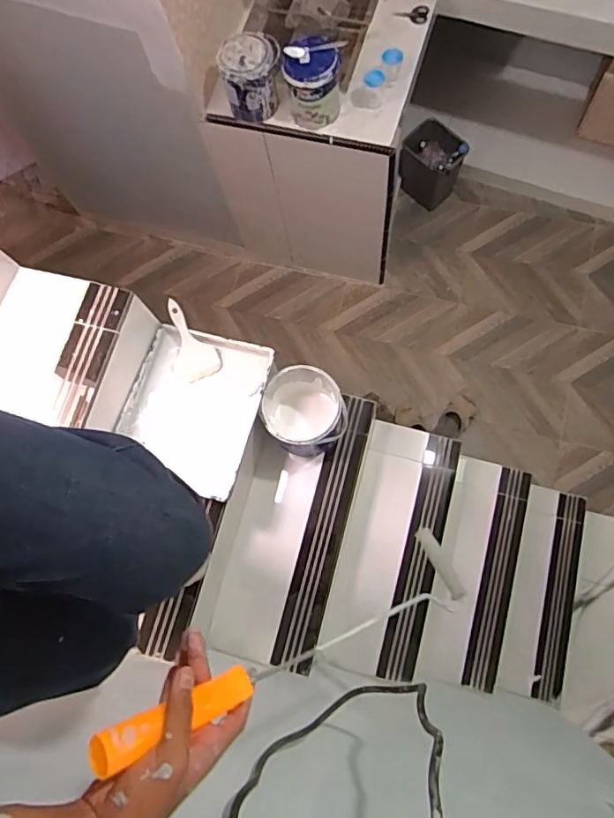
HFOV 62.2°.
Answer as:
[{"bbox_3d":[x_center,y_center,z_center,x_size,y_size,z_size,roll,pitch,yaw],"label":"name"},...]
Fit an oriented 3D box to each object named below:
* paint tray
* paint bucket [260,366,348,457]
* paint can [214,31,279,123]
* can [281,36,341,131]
[{"bbox_3d":[-0.244,-0.017,1.100,0.278,0.078,0.330,14,78,5],"label":"paint tray"},{"bbox_3d":[-0.004,0.016,1.267,0.195,0.227,0.178,0,78,2],"label":"paint bucket"},{"bbox_3d":[-0.161,-0.975,1.492,0.175,0.174,0.154,-1,78,1],"label":"paint can"},{"bbox_3d":[0.018,-0.933,1.450,0.165,0.179,0.155,-5,78,0],"label":"can"}]

